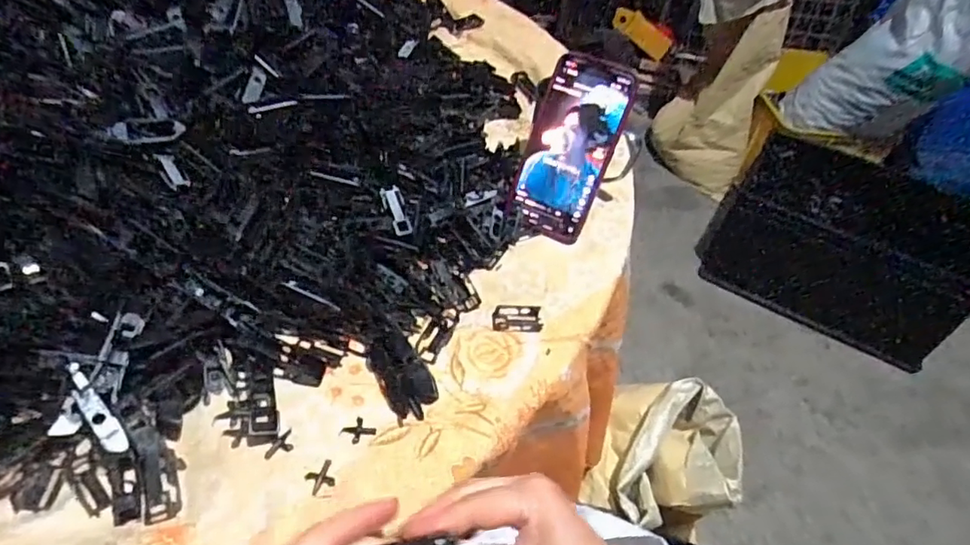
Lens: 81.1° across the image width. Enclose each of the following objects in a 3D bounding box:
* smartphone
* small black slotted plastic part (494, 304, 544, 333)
[{"bbox_3d":[0.078,-0.113,0.521,0.080,0.162,0.015,20,16,11],"label":"smartphone"},{"bbox_3d":[0.027,0.037,0.471,0.041,0.008,0.025,1,48,-6],"label":"small black slotted plastic part"}]

